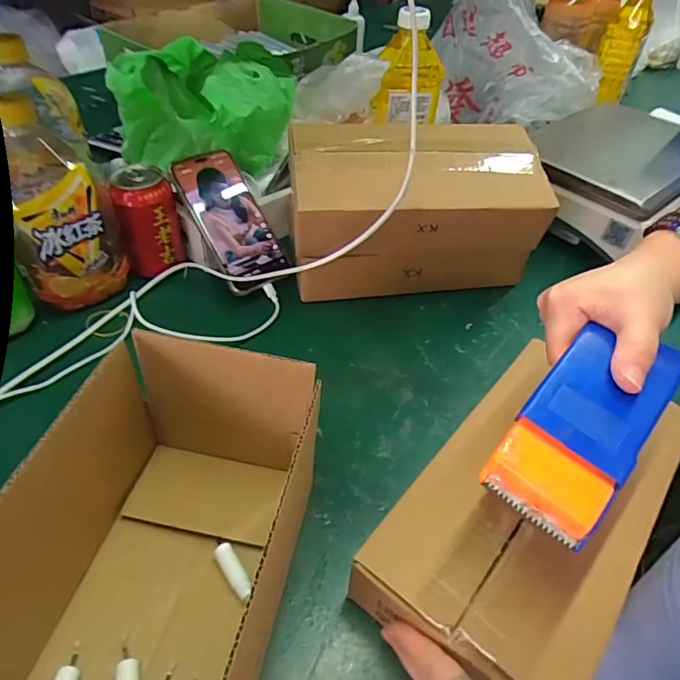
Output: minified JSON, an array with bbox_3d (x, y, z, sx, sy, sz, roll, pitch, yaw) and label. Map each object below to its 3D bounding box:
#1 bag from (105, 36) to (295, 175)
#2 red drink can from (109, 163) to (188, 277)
[{"bbox_3d":[-0.157,-0.279,0.588,0.195,0.123,0.241,-18,49,-21],"label":"bag"},{"bbox_3d":[-0.210,-0.134,0.549,0.062,0.107,0.055,-10,47,-13],"label":"red drink can"}]

